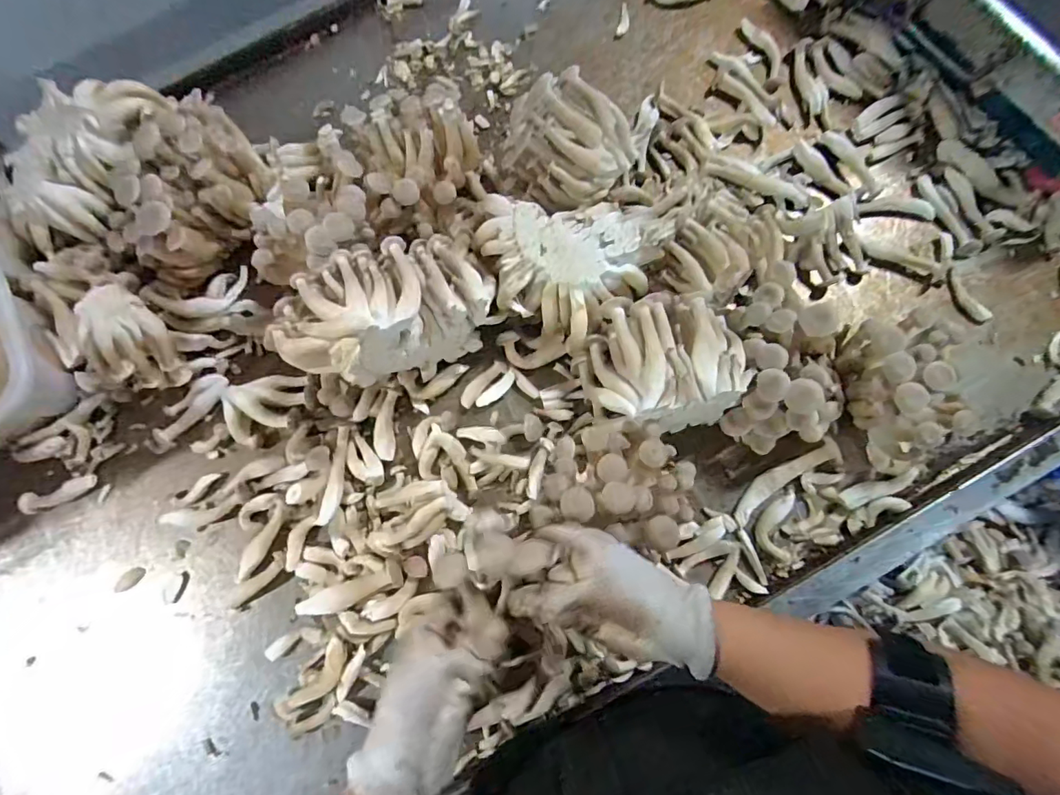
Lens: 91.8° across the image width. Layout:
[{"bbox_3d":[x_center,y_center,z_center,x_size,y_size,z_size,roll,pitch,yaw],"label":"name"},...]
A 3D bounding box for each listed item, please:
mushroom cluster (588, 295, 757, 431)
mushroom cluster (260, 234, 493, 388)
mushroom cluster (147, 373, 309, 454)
[{"bbox_3d":[0.124,-0.035,0.464,0.136,0.059,0.123,-12,76,0],"label":"mushroom cluster"},{"bbox_3d":[-0.124,-0.076,0.472,0.187,0.142,0.095,-32,76,-5],"label":"mushroom cluster"},{"bbox_3d":[-0.318,0.013,0.537,0.176,0.038,0.078,-2,78,1],"label":"mushroom cluster"}]

